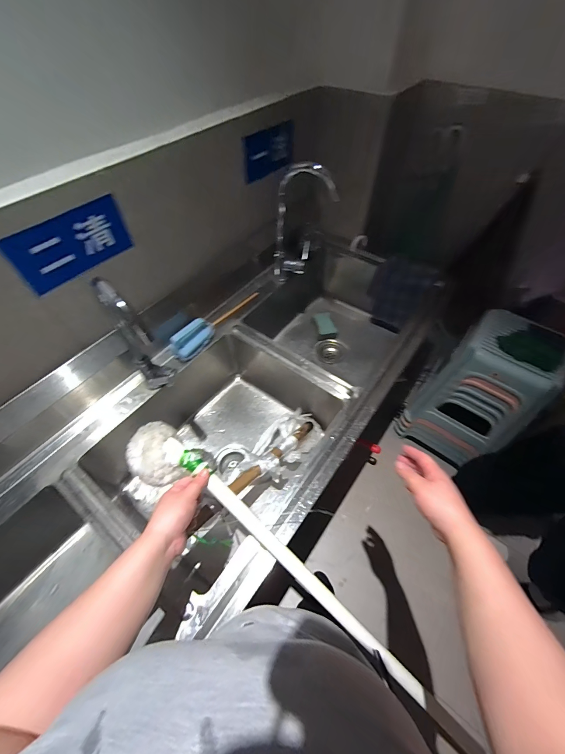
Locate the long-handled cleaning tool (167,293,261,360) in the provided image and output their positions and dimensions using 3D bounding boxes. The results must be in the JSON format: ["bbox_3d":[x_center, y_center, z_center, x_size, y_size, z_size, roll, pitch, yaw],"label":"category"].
[{"bbox_3d":[-0.188,-0.179,0.891,0.055,0.082,0.343,31,61,19],"label":"long-handled cleaning tool"}]

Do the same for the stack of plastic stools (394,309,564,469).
[{"bbox_3d":[0.782,0.079,1.226,0.354,0.614,0.315,38,64,23],"label":"stack of plastic stools"}]

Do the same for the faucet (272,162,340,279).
[{"bbox_3d":[0.064,-0.449,0.904,0.175,0.340,0.076,5,56,3],"label":"faucet"}]

